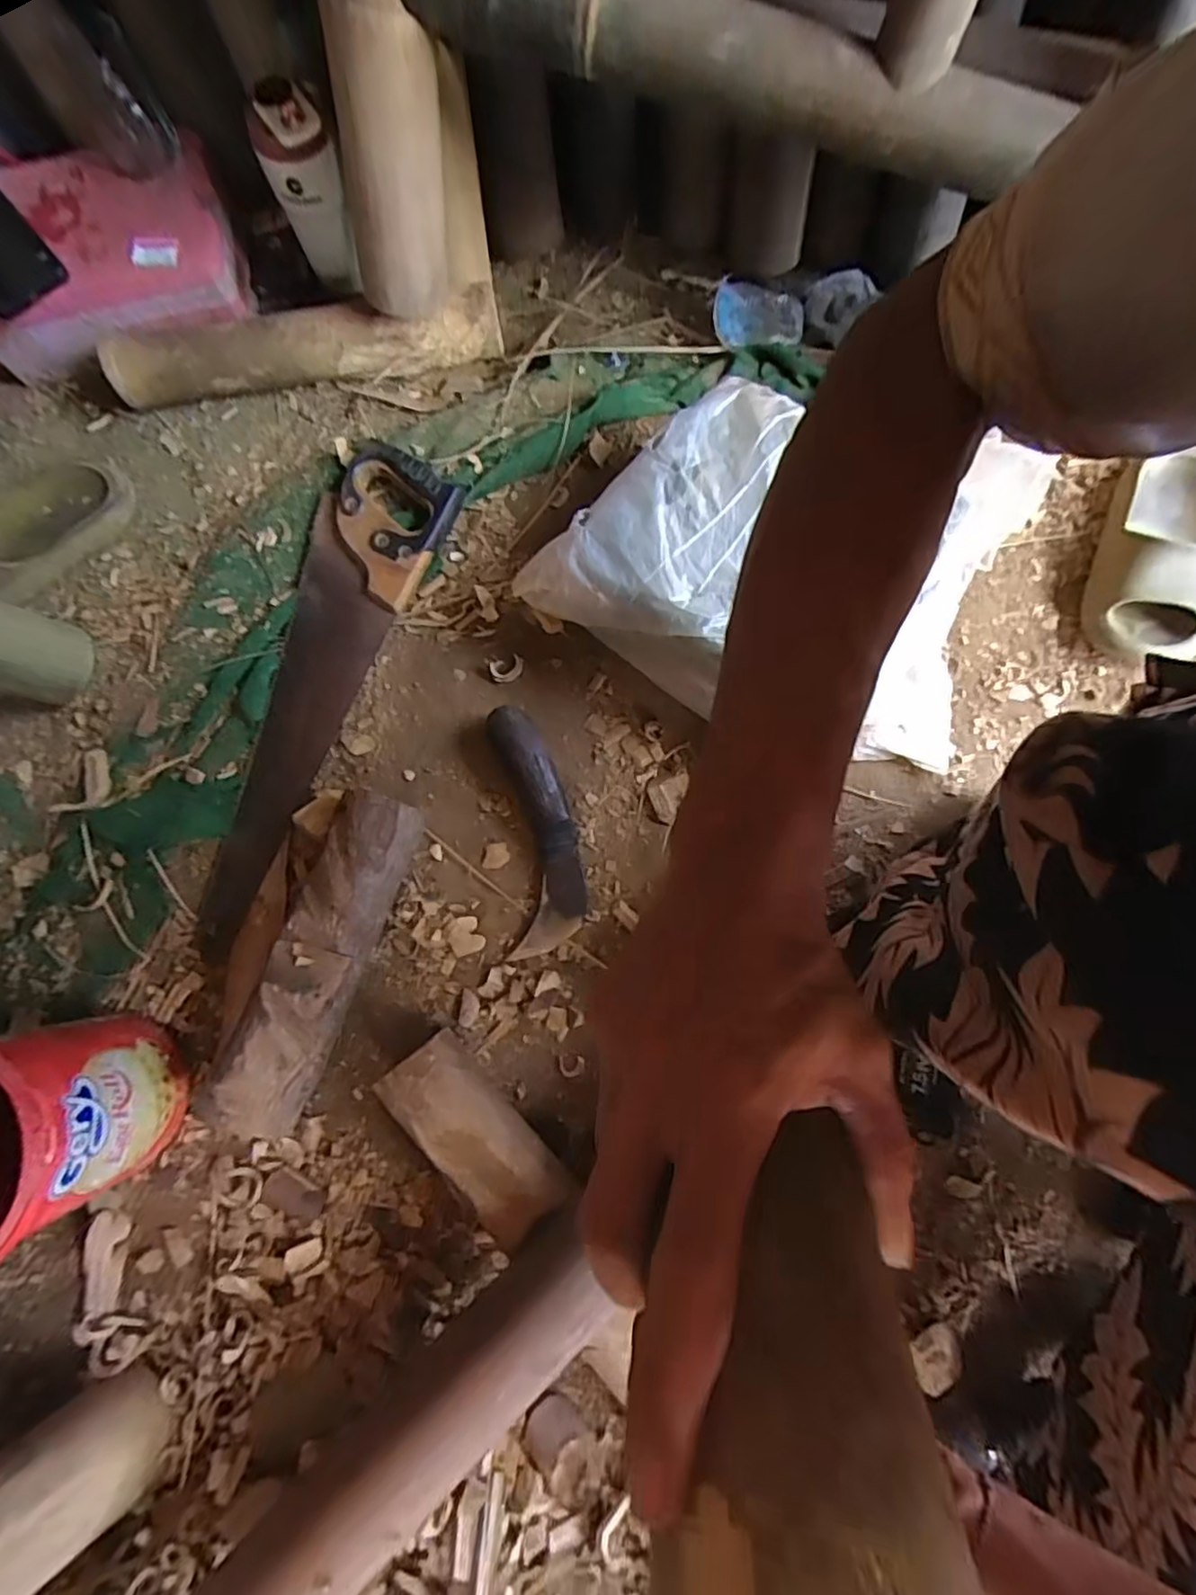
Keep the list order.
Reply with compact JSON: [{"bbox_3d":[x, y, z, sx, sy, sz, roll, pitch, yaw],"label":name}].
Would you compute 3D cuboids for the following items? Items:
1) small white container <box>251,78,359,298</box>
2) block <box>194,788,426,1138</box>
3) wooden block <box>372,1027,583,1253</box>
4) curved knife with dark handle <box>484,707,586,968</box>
[{"bbox_3d":[-0.276,-0.582,0.634,0.069,0.152,0.057,-23,79,-5],"label":"small white container"},{"bbox_3d":[-0.223,0.131,0.531,0.070,0.068,0.274,17,77,5],"label":"block"},{"bbox_3d":[-0.096,0.263,0.505,0.069,0.058,0.156,-42,79,-8],"label":"wooden block"},{"bbox_3d":[-0.054,0.027,0.572,0.064,0.037,0.213,-9,78,-2],"label":"curved knife with dark handle"}]

